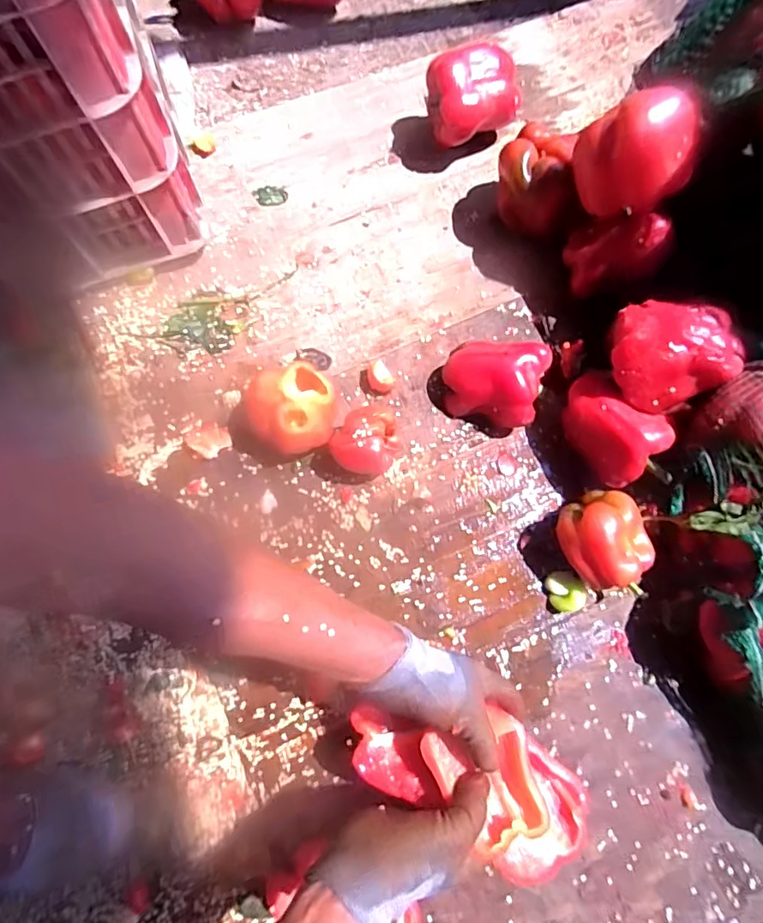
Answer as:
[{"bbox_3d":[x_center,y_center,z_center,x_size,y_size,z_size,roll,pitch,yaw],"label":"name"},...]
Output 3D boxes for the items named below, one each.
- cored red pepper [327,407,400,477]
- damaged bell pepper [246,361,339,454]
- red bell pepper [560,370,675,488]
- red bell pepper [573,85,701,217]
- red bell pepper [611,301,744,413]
[{"bbox_3d":[-0.016,-0.020,0.527,0.064,0.062,0.068,27,76,6],"label":"cored red pepper"},{"bbox_3d":[-0.089,-0.051,0.534,0.085,0.063,0.082,0,75,-1],"label":"damaged bell pepper"},{"bbox_3d":[0.228,-0.033,0.525,0.067,0.083,0.107,-34,78,-10],"label":"red bell pepper"},{"bbox_3d":[0.253,-0.304,0.499,0.106,0.078,0.097,43,78,9],"label":"red bell pepper"},{"bbox_3d":[0.270,-0.109,0.479,0.109,0.061,0.107,0,76,-1],"label":"red bell pepper"}]

